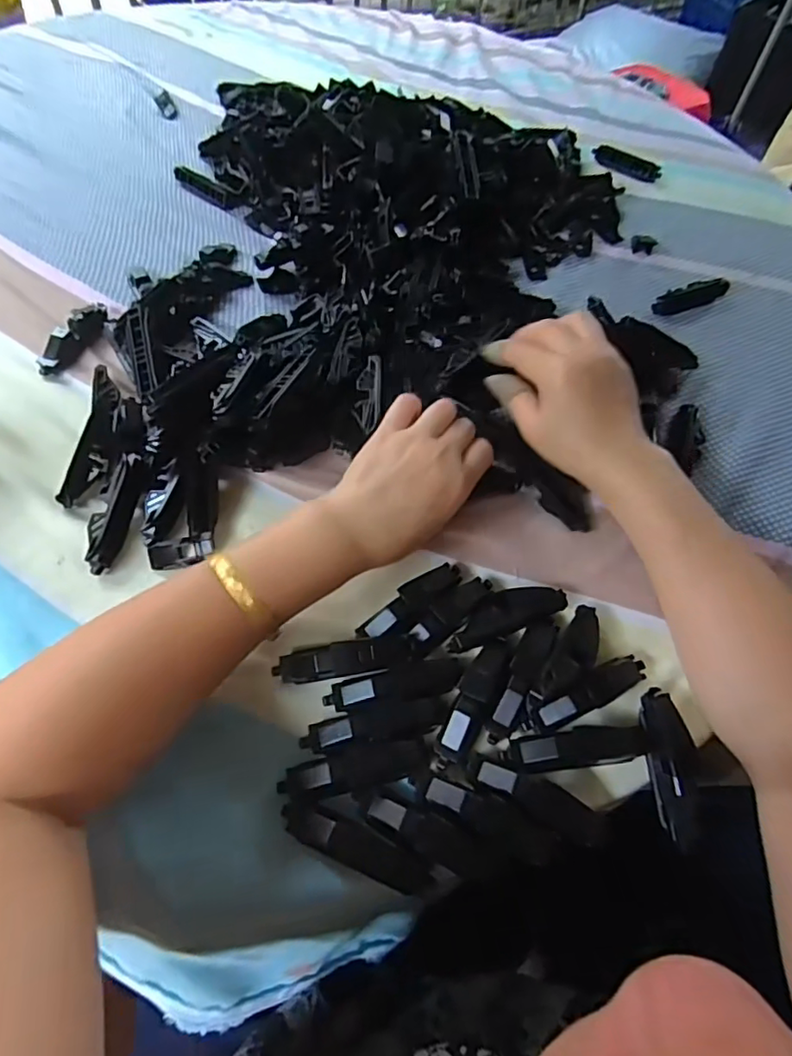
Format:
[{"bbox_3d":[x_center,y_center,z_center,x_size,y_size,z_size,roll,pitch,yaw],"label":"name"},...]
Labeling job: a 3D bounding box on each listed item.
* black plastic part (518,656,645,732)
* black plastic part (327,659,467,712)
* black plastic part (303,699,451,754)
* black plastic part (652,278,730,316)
[{"bbox_3d":[0.110,0.093,0.327,0.079,0.018,0.018,-22,64,-16],"label":"black plastic part"},{"bbox_3d":[0.000,0.088,0.325,0.079,0.016,0.020,-8,61,-9],"label":"black plastic part"},{"bbox_3d":[-0.011,0.108,0.317,0.080,0.012,0.019,-7,61,-8],"label":"black plastic part"},{"bbox_3d":[0.270,-0.213,0.530,0.082,0.012,0.020,-21,63,-15],"label":"black plastic part"}]

